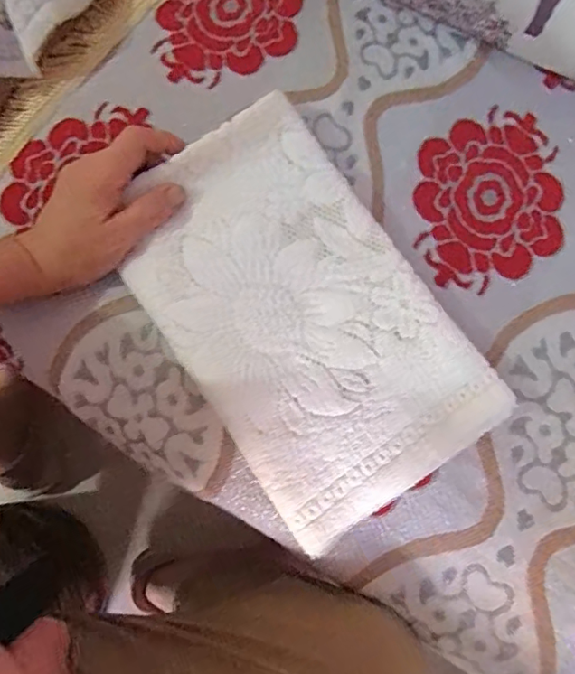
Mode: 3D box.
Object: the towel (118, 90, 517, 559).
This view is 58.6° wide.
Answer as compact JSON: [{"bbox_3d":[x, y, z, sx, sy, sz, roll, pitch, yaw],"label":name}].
[{"bbox_3d":[0.009,-0.018,0.382,0.183,0.029,0.296,-34,81,-8],"label":"towel"}]

